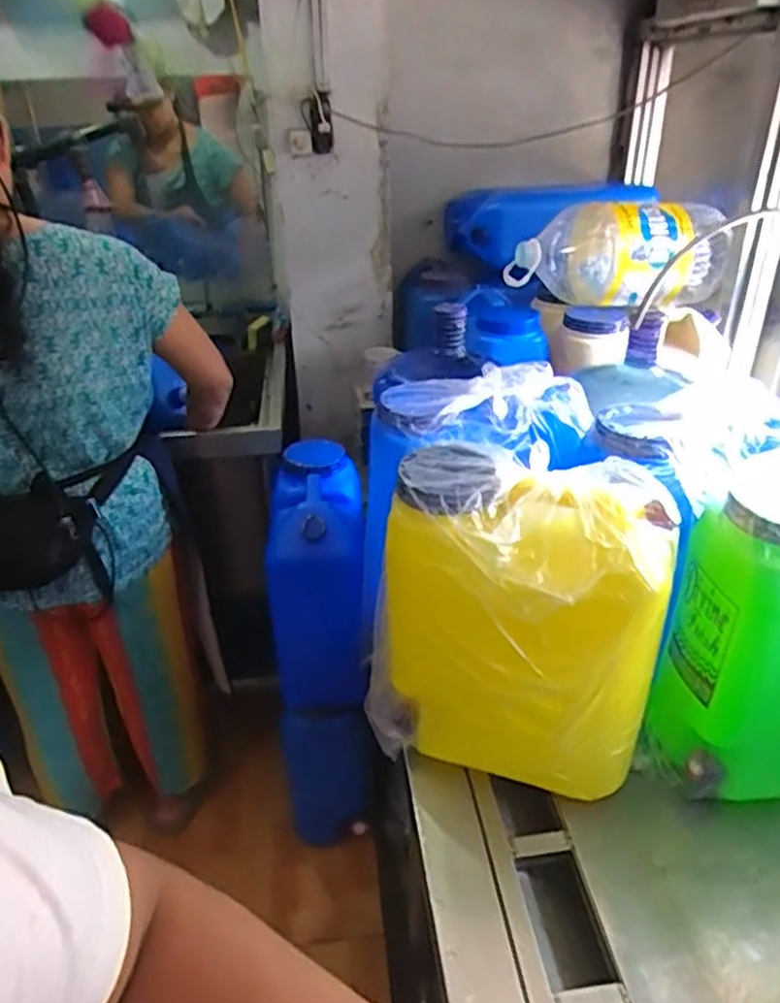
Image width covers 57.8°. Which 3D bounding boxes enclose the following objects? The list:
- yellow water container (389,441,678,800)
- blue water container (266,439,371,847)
[{"bbox_3d":[0.158,0.155,0.891,0.328,0.394,0.173,7,31,13],"label":"yellow water container"},{"bbox_3d":[-0.138,0.147,1.358,0.170,0.416,0.345,-3,30,-3],"label":"blue water container"}]

